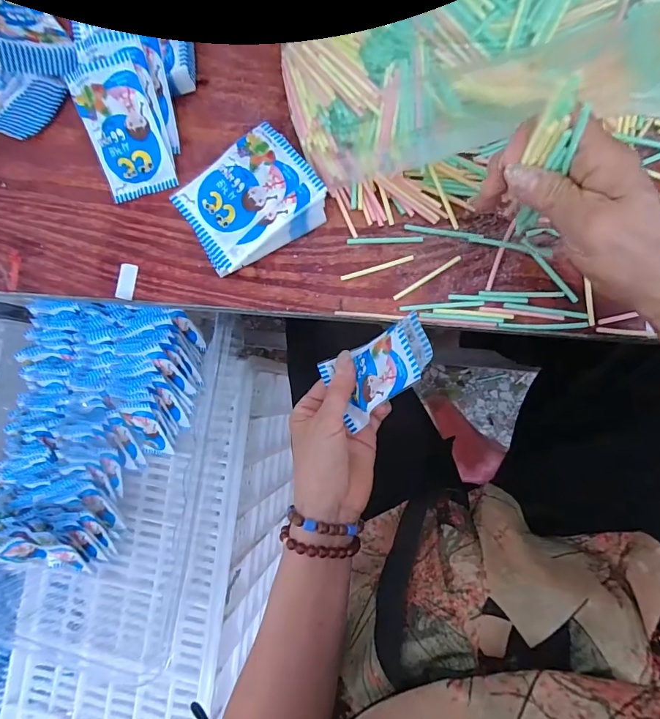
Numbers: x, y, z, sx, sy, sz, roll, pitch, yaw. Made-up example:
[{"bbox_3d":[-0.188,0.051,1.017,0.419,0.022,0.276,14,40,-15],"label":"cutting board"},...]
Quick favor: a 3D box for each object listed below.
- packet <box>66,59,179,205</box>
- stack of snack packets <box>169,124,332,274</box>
[{"bbox_3d":[-0.182,-0.199,0.364,0.063,0.010,0.105,-12,115,10],"label":"packet"},{"bbox_3d":[-0.066,-0.133,0.351,0.108,0.032,0.090,-32,83,7],"label":"stack of snack packets"}]

